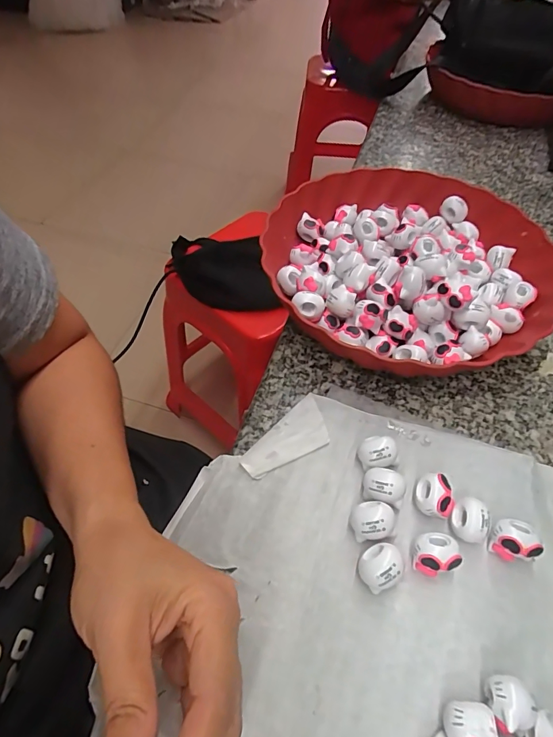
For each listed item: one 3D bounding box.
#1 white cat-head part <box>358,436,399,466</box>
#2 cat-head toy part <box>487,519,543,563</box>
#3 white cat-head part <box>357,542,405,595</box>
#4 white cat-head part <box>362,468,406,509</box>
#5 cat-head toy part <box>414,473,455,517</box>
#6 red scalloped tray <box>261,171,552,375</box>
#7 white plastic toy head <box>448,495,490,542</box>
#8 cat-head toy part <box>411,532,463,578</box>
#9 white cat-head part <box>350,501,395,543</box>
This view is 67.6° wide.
[{"bbox_3d":[0.067,0.056,0.271,0.023,0.021,0.017,-11,55,-9],"label":"white cat-head part"},{"bbox_3d":[0.137,0.100,0.241,0.023,0.019,0.020,-2,54,-2],"label":"cat-head toy part"},{"bbox_3d":[0.058,0.112,0.231,0.024,0.019,0.022,0,54,-1],"label":"white cat-head part"},{"bbox_3d":[0.066,0.075,0.256,0.025,0.022,0.018,10,54,6],"label":"white cat-head part"},{"bbox_3d":[0.097,0.079,0.255,0.021,0.017,0.024,2,54,1],"label":"cat-head toy part"},{"bbox_3d":[0.112,-0.085,0.368,0.244,0.062,0.239,-29,59,-20],"label":"red scalloped tray"},{"bbox_3d":[0.114,0.089,0.245,0.020,0.015,0.021,12,55,8],"label":"white plastic toy head"},{"bbox_3d":[0.090,0.106,0.235,0.024,0.019,0.020,2,54,0],"label":"cat-head toy part"},{"bbox_3d":[0.057,0.091,0.245,0.024,0.020,0.019,3,54,1],"label":"white cat-head part"}]

